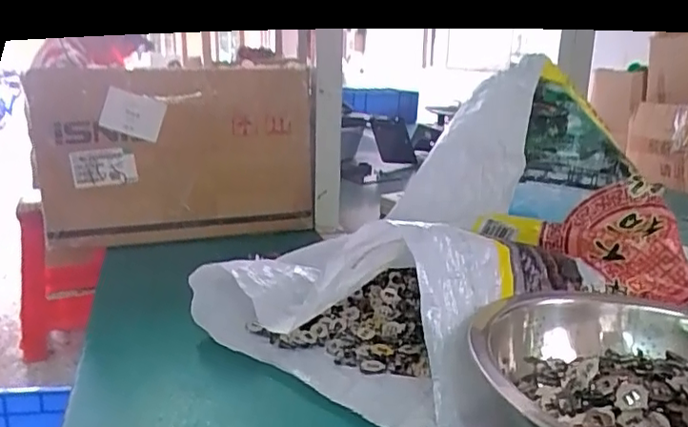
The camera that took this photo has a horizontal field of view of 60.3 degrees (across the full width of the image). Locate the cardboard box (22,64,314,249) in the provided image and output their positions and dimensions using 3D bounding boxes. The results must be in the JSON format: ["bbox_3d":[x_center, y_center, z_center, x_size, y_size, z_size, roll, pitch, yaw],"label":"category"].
[{"bbox_3d":[-0.227,-0.085,0.843,0.371,0.230,0.083,-3,14,-16],"label":"cardboard box"}]

